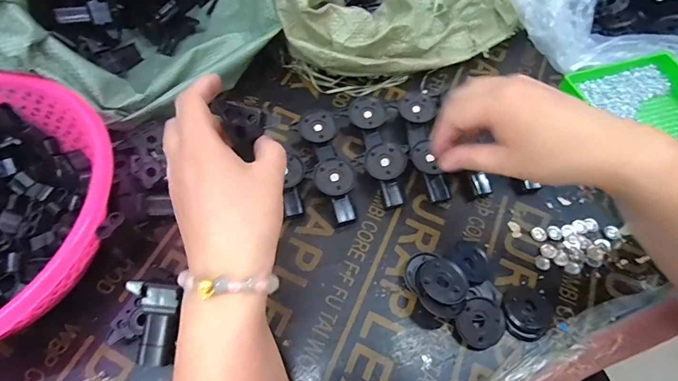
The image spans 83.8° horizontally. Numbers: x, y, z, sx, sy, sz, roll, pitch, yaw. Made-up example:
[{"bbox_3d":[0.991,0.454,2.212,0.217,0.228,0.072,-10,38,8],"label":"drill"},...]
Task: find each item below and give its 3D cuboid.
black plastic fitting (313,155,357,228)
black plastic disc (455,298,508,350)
[{"bbox_3d":[-0.004,0.001,0.390,0.039,0.029,0.064,-6,61,-5],"label":"black plastic fitting"},{"bbox_3d":[0.127,0.119,0.339,0.041,0.014,0.039,1,61,-1],"label":"black plastic disc"}]

